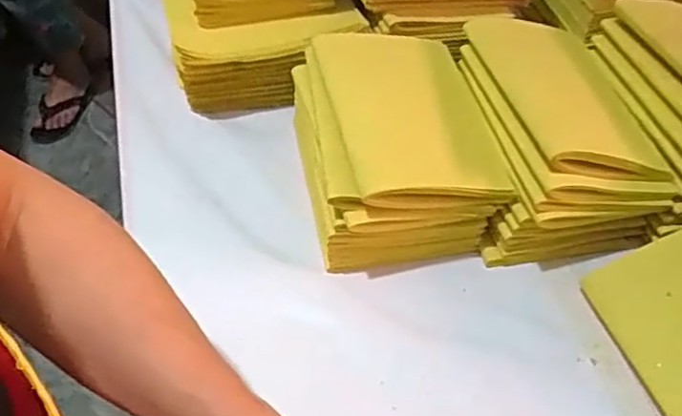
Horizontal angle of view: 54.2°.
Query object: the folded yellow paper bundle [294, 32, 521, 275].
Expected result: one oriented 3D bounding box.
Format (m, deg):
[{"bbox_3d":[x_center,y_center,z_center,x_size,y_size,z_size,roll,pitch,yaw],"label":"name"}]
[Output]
[{"bbox_3d":[0.038,-0.048,0.515,0.132,0.091,0.166,-9,52,-9],"label":"folded yellow paper bundle"}]

